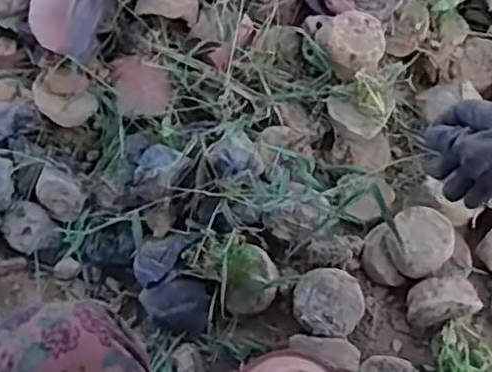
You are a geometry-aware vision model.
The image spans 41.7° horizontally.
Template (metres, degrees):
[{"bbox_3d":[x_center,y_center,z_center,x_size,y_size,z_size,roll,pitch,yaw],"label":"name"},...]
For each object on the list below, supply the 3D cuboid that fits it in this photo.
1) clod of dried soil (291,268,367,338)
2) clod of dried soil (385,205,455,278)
[{"bbox_3d":[0.091,0.134,0.722,0.076,0.044,0.072,15,68,4],"label":"clod of dried soil"},{"bbox_3d":[0.195,0.062,0.729,0.070,0.047,0.073,1,68,-1],"label":"clod of dried soil"}]

